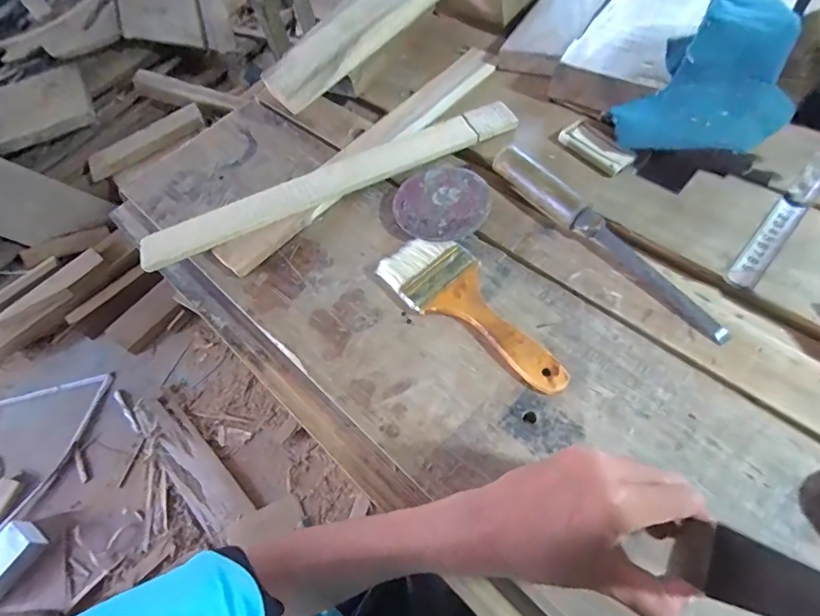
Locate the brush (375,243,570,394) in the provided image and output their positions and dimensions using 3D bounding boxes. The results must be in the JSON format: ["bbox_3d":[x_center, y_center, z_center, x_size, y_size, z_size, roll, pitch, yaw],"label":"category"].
[{"bbox_3d":[0.055,0.002,0.371,0.071,0.011,0.182,-40,62,-14],"label":"brush"}]

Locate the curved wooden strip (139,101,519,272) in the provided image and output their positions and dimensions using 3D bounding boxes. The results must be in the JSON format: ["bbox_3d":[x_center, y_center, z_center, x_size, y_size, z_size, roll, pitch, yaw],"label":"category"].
[{"bbox_3d":[-0.077,-0.134,0.462,0.406,0.023,0.049,-24,59,-5],"label":"curved wooden strip"}]

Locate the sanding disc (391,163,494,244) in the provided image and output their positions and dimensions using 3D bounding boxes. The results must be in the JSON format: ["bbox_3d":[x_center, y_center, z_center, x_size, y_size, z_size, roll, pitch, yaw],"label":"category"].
[{"bbox_3d":[0.032,-0.105,0.434,0.090,0.010,0.096,-4,59,7],"label":"sanding disc"}]

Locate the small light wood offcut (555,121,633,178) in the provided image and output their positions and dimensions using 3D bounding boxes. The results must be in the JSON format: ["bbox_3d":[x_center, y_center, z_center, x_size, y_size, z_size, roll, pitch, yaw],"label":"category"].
[{"bbox_3d":[0.189,-0.163,0.448,0.029,0.019,0.077,-31,60,-9],"label":"small light wood offcut"}]

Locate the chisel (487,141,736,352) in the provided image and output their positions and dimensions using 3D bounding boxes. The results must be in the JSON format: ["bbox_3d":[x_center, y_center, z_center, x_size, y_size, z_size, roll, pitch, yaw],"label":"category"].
[{"bbox_3d":[0.170,-0.067,0.388,0.023,0.031,0.251,-36,61,-12],"label":"chisel"}]

